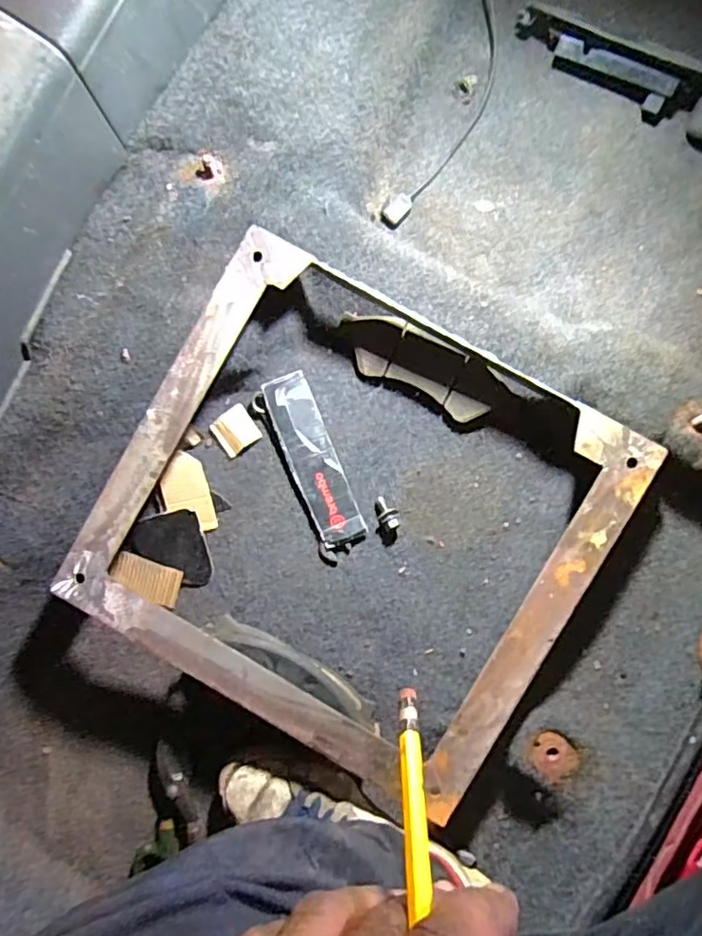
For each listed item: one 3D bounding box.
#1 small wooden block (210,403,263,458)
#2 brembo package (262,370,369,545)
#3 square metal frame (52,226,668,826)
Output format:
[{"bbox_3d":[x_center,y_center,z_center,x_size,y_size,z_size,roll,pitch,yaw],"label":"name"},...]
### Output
[{"bbox_3d":[-0.113,-0.037,0.590,0.039,0.008,0.041,-36,85,3],"label":"small wooden block"},{"bbox_3d":[-0.036,-0.010,0.581,0.041,0.014,0.164,-23,86,4],"label":"brembo package"},{"bbox_3d":[-0.010,0.044,0.527,0.410,0.043,0.390,31,91,5],"label":"square metal frame"}]

